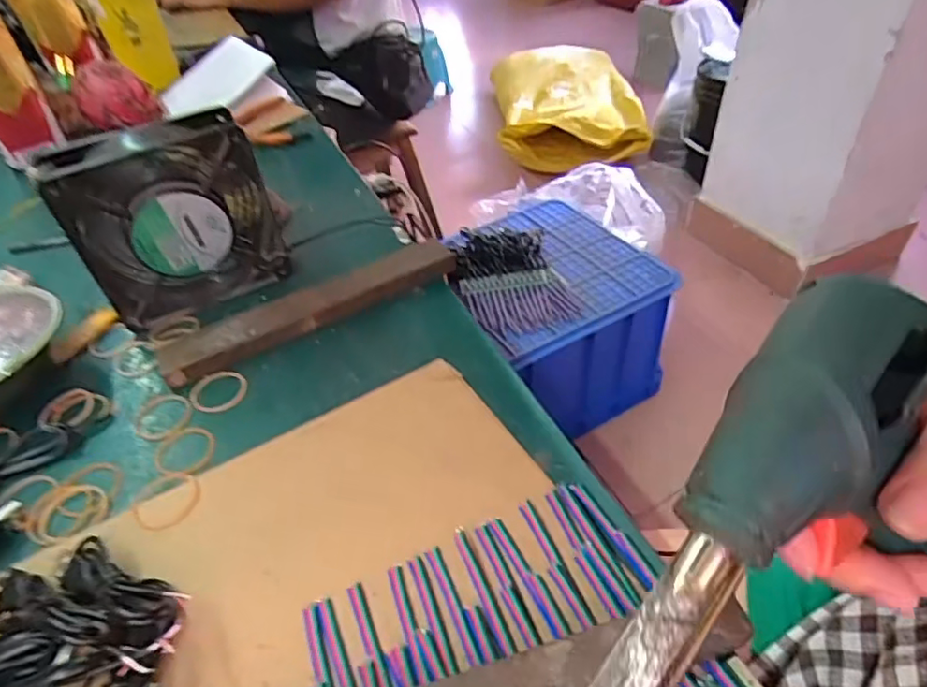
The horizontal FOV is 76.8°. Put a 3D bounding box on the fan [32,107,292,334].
[{"bbox_3d":[-0.196,-0.085,0.402,0.121,0.118,0.052,-22,46,-18],"label":"fan"}]

